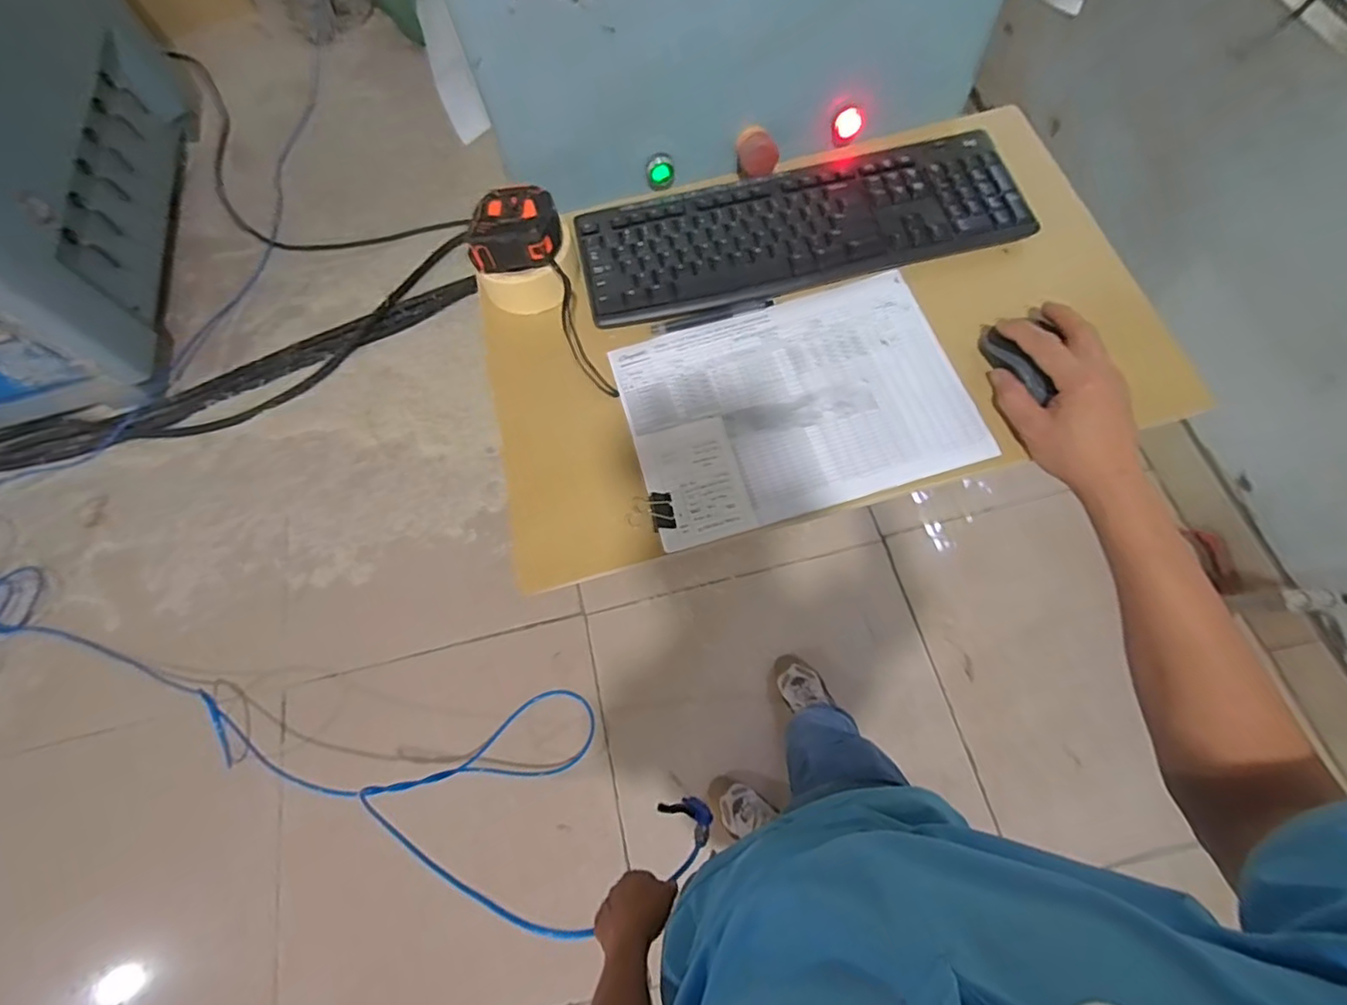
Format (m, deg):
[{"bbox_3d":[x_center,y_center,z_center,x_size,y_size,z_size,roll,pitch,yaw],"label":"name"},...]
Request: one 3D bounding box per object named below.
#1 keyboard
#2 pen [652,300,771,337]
[{"bbox_3d":[0.119,-0.278,0.589,0.422,0.024,0.145,-11,71,-2],"label":"keyboard"},{"bbox_3d":[0.036,-0.174,0.560,0.115,0.007,0.010,-15,71,-3],"label":"pen"}]

